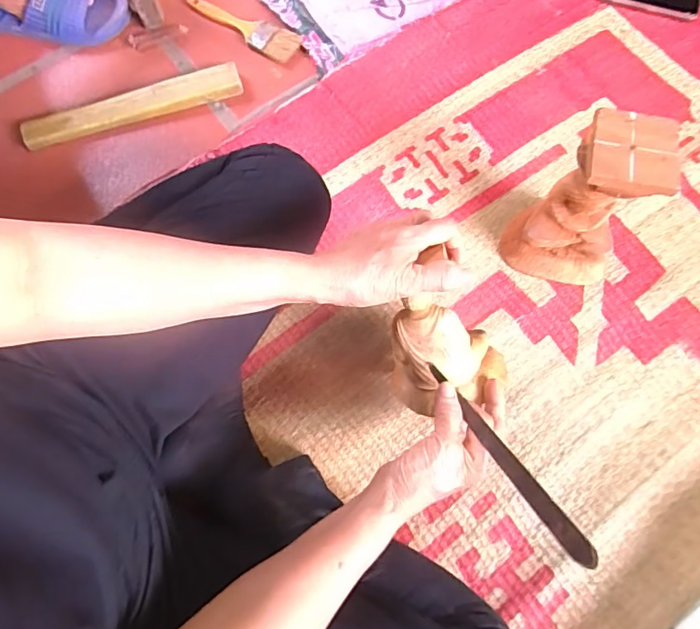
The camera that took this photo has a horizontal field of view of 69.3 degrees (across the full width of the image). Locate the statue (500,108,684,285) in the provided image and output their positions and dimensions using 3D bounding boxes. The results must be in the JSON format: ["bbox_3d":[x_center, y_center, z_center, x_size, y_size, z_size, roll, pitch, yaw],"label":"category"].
[{"bbox_3d":[0.248,-0.116,0.543,0.115,0.174,0.108,17,75,6],"label":"statue"}]

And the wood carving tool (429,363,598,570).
[{"bbox_3d":[0.127,0.117,0.417,0.016,0.017,0.190,-32,58,-8],"label":"wood carving tool"}]

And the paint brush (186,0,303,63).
[{"bbox_3d":[-0.150,-0.407,0.712,0.176,0.009,0.042,30,77,10],"label":"paint brush"}]

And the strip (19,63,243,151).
[{"bbox_3d":[-0.286,-0.276,0.669,0.286,0.022,0.046,-18,74,-4],"label":"strip"}]

